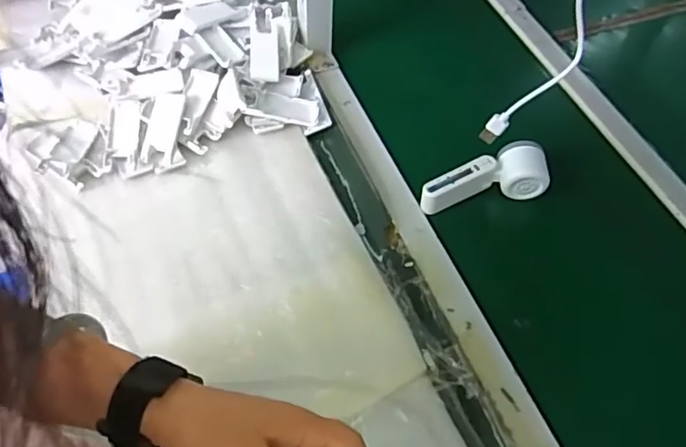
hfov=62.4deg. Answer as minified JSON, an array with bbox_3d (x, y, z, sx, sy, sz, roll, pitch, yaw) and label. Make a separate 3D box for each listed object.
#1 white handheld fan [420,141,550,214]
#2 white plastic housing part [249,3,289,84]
[{"bbox_3d":[0.172,-0.057,0.705,0.155,0.049,0.061,-11,58,-10],"label":"white handheld fan"},{"bbox_3d":[-0.106,-0.260,0.802,0.051,0.024,0.140,2,57,-2],"label":"white plastic housing part"}]

